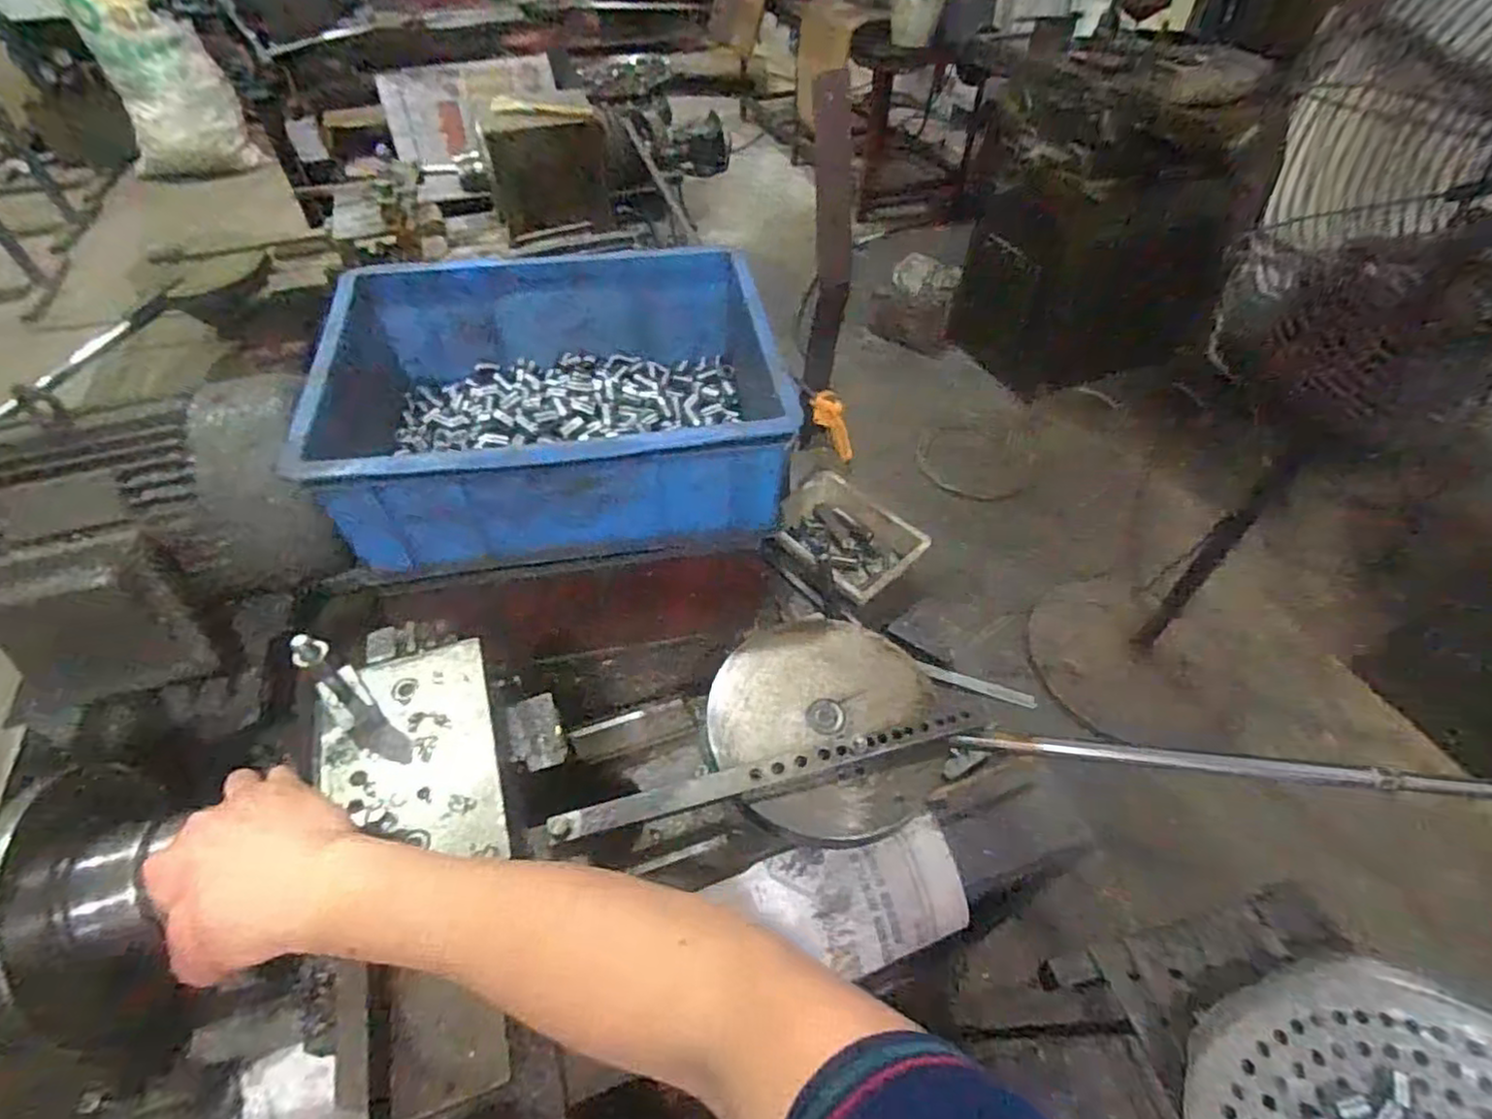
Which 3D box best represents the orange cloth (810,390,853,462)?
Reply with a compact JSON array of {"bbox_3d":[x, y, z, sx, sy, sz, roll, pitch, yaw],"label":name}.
[{"bbox_3d":[0.128,-0.190,0.980,0.038,0.127,0.026,-16,46,20],"label":"orange cloth"}]

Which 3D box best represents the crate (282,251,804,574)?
[{"bbox_3d":[-0.188,-0.154,0.676,0.412,0.143,0.325,-10,50,-9],"label":"crate"}]

